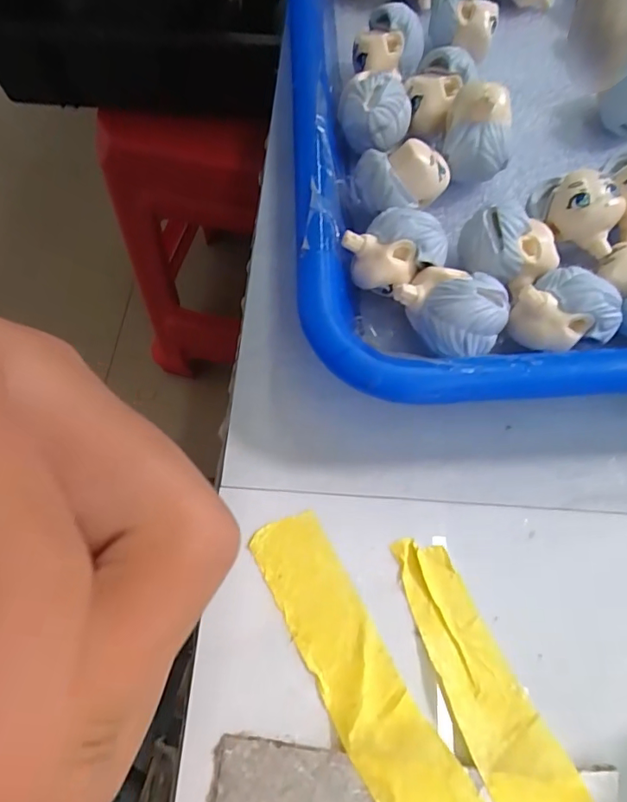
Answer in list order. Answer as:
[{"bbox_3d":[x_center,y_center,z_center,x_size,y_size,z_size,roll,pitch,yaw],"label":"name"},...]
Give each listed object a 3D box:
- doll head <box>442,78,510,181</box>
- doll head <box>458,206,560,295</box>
[{"bbox_3d":[0.052,-0.085,0.158,0.020,0.024,0.017,7,67,4],"label":"doll head"},{"bbox_3d":[0.055,-0.043,0.142,0.027,0.018,0.021,1,66,2],"label":"doll head"}]

